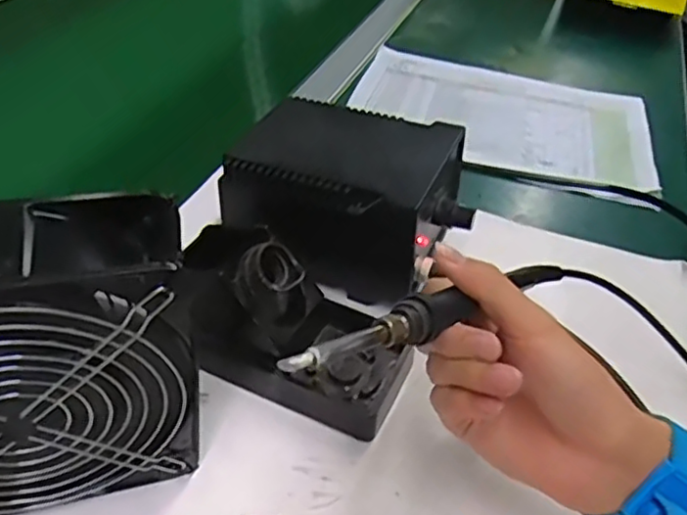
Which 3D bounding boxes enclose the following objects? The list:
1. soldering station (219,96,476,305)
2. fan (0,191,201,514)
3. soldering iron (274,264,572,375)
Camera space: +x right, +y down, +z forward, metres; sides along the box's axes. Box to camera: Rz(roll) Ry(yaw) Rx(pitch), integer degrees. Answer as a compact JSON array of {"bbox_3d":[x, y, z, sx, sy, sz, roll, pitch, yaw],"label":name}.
[{"bbox_3d":[0.009,-0.046,0.468,0.160,0.086,0.114,18,42,13],"label":"soldering station"},{"bbox_3d":[-0.141,0.052,0.284,0.149,0.150,0.062,-9,43,-18],"label":"fan"},{"bbox_3d":[0.053,0.022,0.309,0.016,0.015,0.215,39,32,30],"label":"soldering iron"}]

